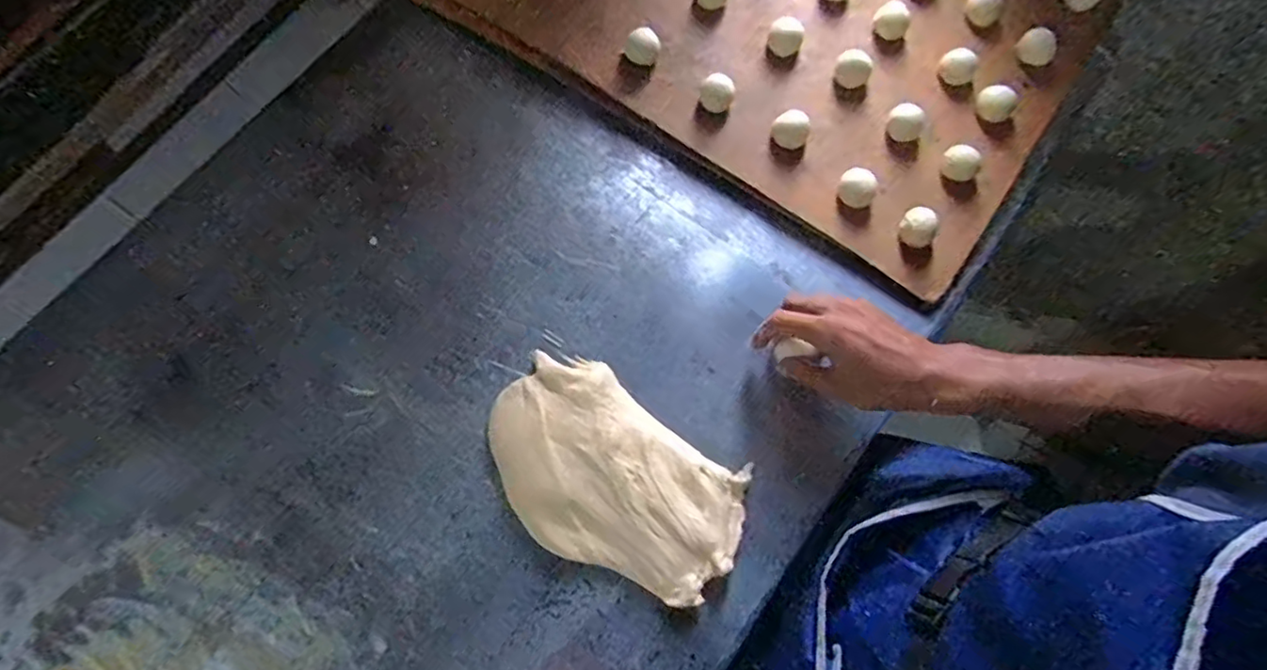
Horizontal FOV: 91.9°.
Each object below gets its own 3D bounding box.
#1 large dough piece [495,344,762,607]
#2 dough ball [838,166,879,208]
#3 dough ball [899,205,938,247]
[{"bbox_3d":[-0.016,0.114,0.494,0.212,0.022,0.133,29,78,5],"label":"large dough piece"},{"bbox_3d":[0.203,-0.133,0.555,0.033,0.023,0.032,0,77,-2],"label":"dough ball"},{"bbox_3d":[0.254,-0.096,0.549,0.026,0.031,0.031,-40,81,-10],"label":"dough ball"}]

